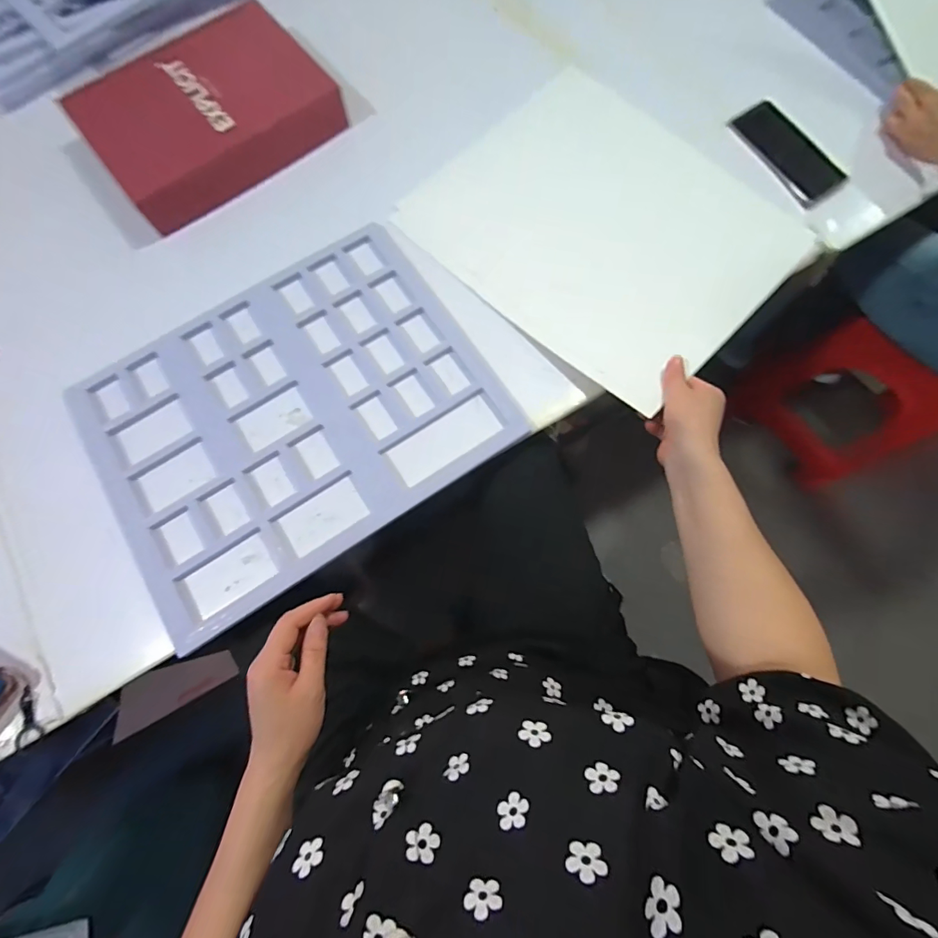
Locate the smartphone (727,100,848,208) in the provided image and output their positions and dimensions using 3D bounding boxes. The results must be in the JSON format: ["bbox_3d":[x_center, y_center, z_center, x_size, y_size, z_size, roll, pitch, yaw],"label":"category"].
[{"bbox_3d":[0.436,-0.434,0.606,0.082,0.014,0.162,-35,78,-9],"label":"smartphone"}]

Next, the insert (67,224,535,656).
[{"bbox_3d":[-0.199,-0.071,0.505,0.438,0.013,0.343,-33,78,-8],"label":"insert"}]

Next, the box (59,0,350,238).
[{"bbox_3d":[-0.345,-0.476,0.583,0.304,0.059,0.239,-37,79,-9],"label":"box"}]

